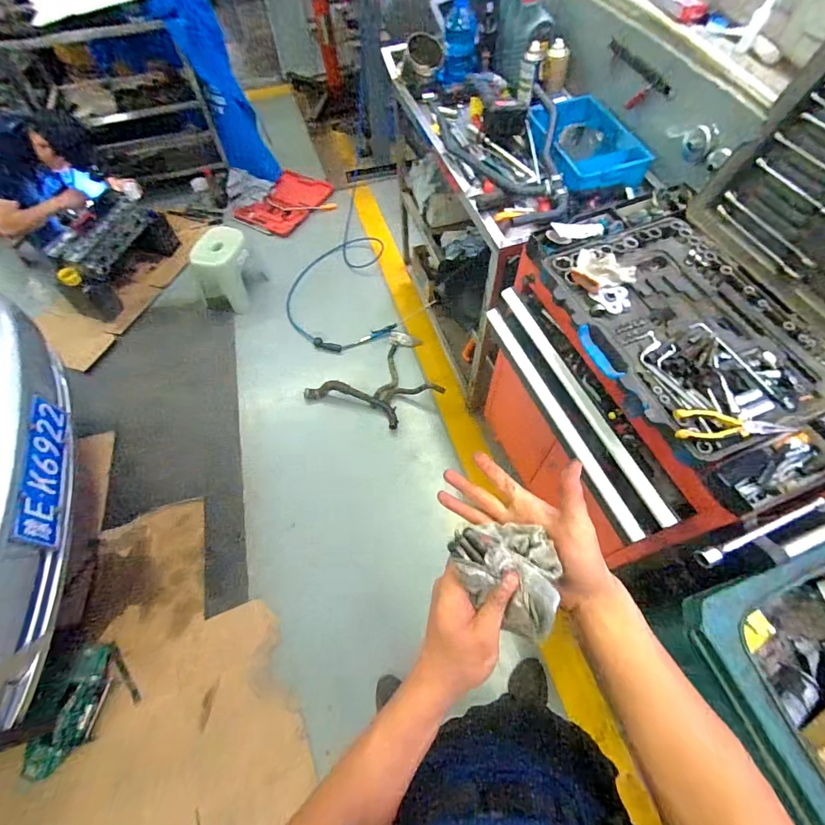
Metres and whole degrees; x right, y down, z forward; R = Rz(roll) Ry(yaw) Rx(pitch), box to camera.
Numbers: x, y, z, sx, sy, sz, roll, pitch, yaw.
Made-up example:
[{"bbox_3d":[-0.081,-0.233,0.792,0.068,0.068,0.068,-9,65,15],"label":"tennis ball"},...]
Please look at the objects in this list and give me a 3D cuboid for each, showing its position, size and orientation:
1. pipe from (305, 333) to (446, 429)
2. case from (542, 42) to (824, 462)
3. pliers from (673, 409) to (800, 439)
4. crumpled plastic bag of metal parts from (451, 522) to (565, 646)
[{"bbox_3d":[-0.123,-0.140,1.812,0.566,0.123,0.425,-37,68,-19],"label":"pipe"},{"bbox_3d":[0.578,-0.275,0.663,0.510,0.351,0.514,-24,63,-11],"label":"case"},{"bbox_3d":[0.518,0.017,0.669,0.195,0.026,0.047,-3,61,0],"label":"pliers"},{"bbox_3d":[0.088,0.145,0.397,0.105,0.064,0.099,20,63,10],"label":"crumpled plastic bag of metal parts"}]

